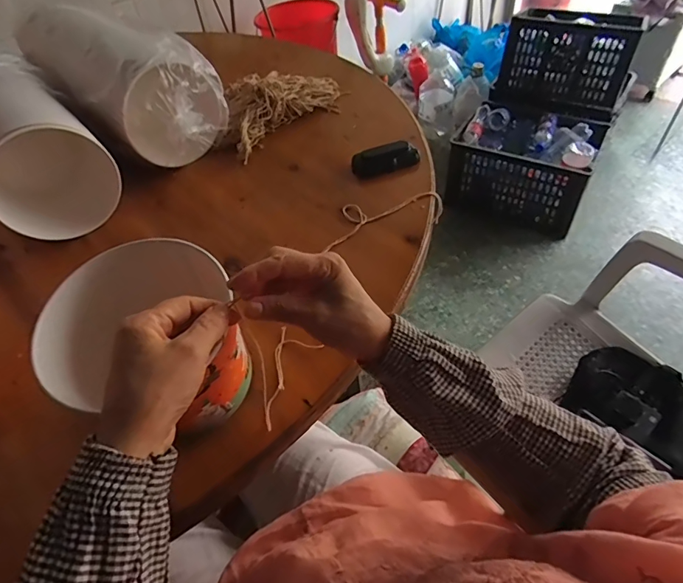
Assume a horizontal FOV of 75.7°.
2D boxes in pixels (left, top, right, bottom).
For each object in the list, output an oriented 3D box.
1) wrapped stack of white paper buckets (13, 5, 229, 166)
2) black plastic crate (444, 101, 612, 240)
[{"bbox_3d":[-0.381,-0.372,0.748,0.410,0.163,0.166,36,61,17],"label":"wrapped stack of white paper buckets"},{"bbox_3d":[0.724,-0.529,1.743,0.480,0.323,0.412,19,54,21],"label":"black plastic crate"}]

